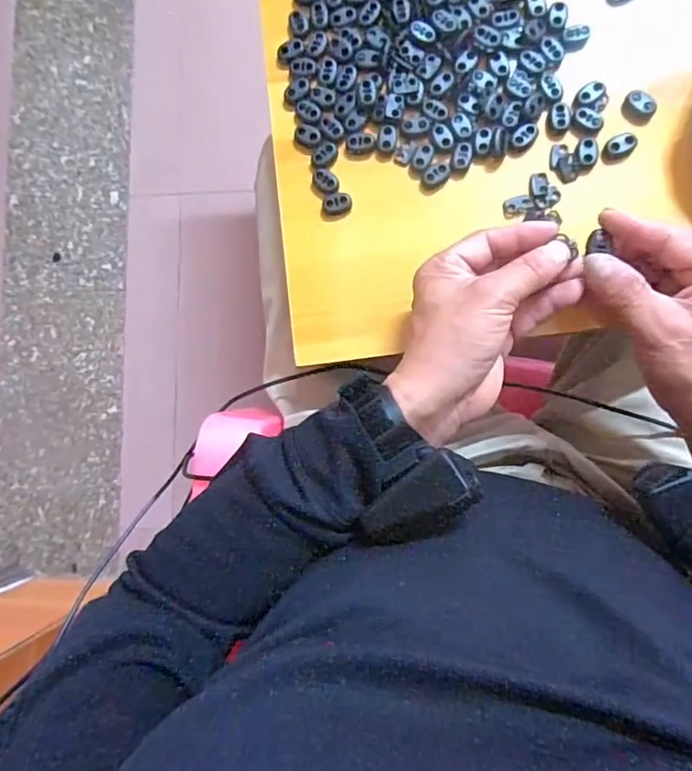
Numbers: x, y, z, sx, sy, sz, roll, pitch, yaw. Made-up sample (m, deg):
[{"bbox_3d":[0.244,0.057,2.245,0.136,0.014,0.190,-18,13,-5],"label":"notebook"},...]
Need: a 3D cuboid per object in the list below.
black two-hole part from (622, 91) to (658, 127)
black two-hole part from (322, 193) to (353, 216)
[{"bbox_3d":[0.202,-0.191,0.357,0.022,0.012,0.015,42,92,7],"label":"black two-hole part"},{"bbox_3d":[-0.007,-0.133,0.376,0.022,0.004,0.016,-14,86,5],"label":"black two-hole part"}]

